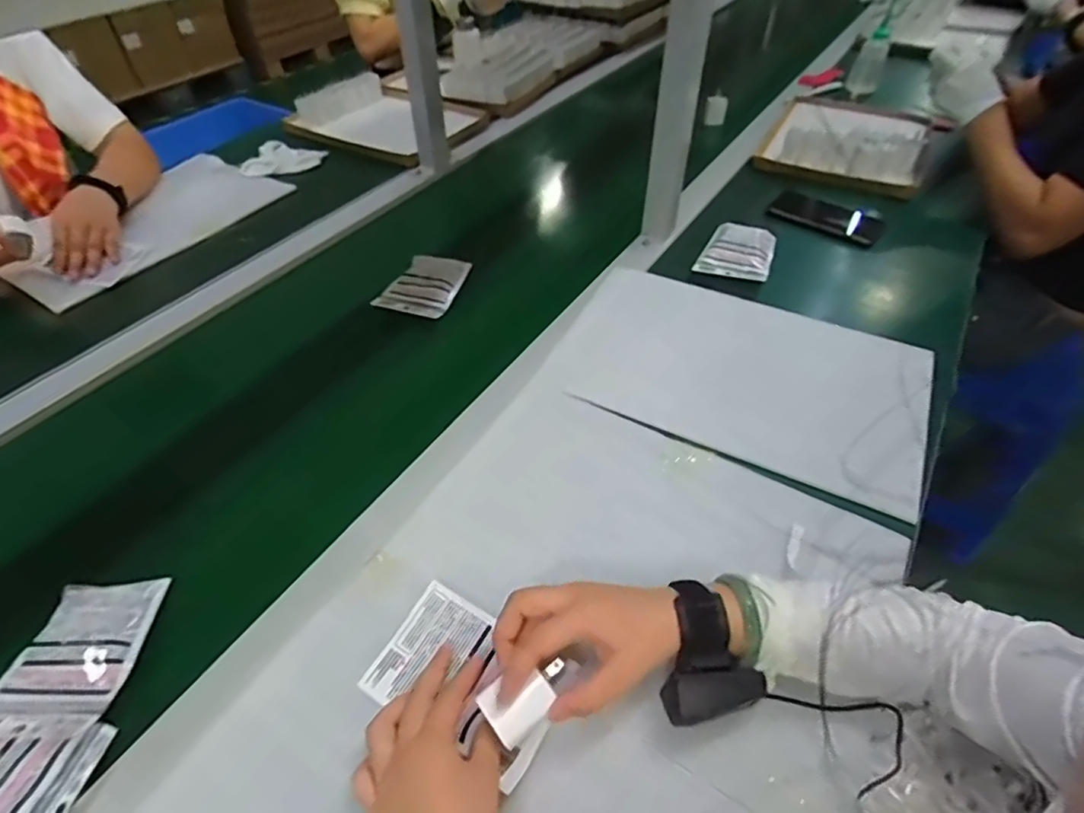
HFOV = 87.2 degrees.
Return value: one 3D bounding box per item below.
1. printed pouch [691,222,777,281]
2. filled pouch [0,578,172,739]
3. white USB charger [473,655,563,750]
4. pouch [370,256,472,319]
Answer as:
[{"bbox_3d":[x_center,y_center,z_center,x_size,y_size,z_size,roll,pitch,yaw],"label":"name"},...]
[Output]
[{"bbox_3d":[0.277,-0.220,0.813,0.096,0.031,0.103,17,51,15],"label":"printed pouch"},{"bbox_3d":[-0.373,0.194,0.447,0.094,0.025,0.119,-2,49,-2],"label":"filled pouch"},{"bbox_3d":[-0.010,0.195,0.390,0.061,0.018,0.038,-33,57,-25],"label":"white USB charger"},{"bbox_3d":[-0.166,-0.169,0.789,0.098,0.015,0.118,14,51,12],"label":"pouch"}]

